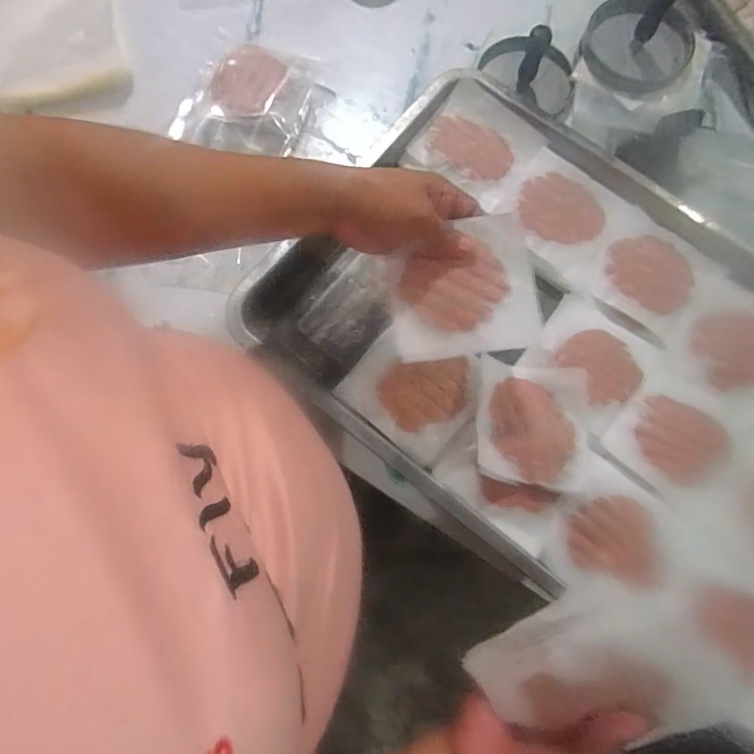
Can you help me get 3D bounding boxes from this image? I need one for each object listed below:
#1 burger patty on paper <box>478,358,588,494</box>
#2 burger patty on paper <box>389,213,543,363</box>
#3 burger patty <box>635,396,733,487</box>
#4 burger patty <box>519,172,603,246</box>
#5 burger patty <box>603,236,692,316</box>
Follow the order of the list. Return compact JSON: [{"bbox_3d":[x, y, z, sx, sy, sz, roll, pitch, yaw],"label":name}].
[{"bbox_3d":[0.141,0.040,0.457,0.101,0.025,0.111,9,73,2],"label":"burger patty on paper"},{"bbox_3d":[0.071,-0.071,0.410,0.115,0.025,0.105,-5,73,-2],"label":"burger patty on paper"},{"bbox_3d":[0.283,0.062,0.474,0.086,0.010,0.074,25,74,7],"label":"burger patty"},{"bbox_3d":[0.191,-0.175,0.529,0.086,0.009,0.080,10,73,2],"label":"burger patty"},{"bbox_3d":[0.273,-0.106,0.512,0.083,0.005,0.072,34,75,9],"label":"burger patty"}]

